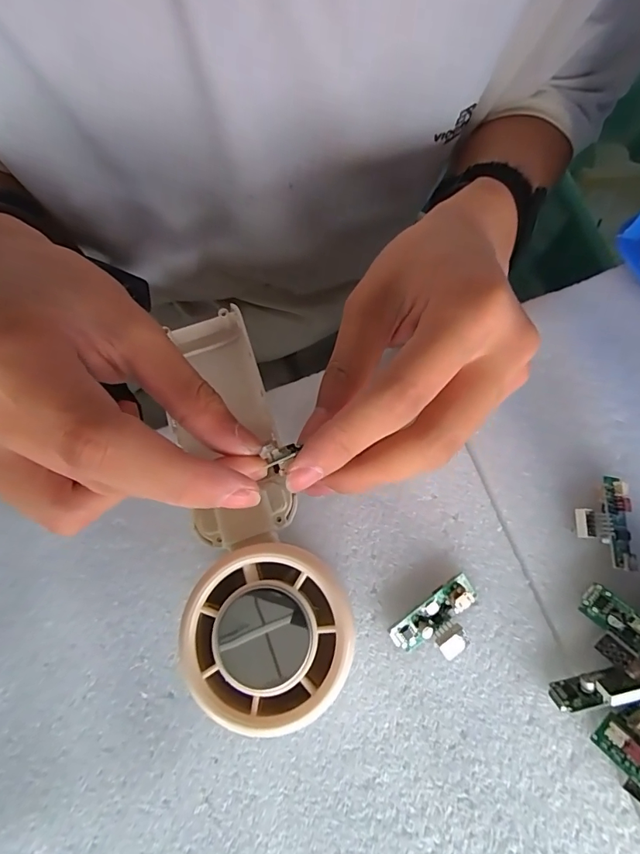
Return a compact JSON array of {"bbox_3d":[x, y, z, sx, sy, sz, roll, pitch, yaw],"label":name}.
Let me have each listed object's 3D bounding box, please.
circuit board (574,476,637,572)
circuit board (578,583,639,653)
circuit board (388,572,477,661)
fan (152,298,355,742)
[{"bbox_3d":[0.123,0.041,0.194,0.023,0.008,0.039,3,75,3],"label":"circuit board"},{"bbox_3d":[0.122,0.079,0.176,0.012,0.009,0.037,-41,50,-9],"label":"circuit board"},{"bbox_3d":[0.049,0.081,0.183,0.038,0.012,0.022,-36,77,-7],"label":"circuit board"},{"bbox_3d":[-0.029,0.019,0.172,0.051,0.022,0.162,-14,55,-2],"label":"fan"}]

